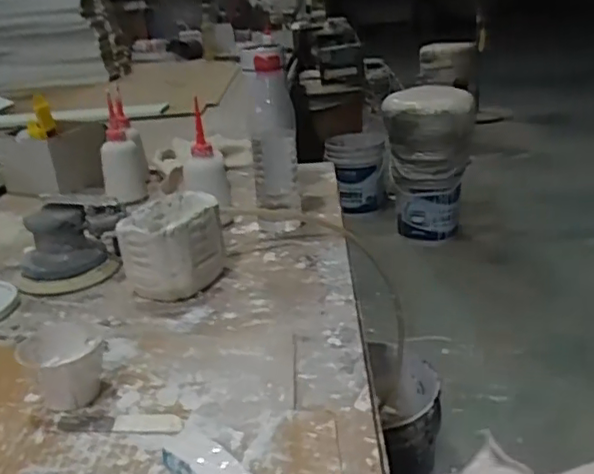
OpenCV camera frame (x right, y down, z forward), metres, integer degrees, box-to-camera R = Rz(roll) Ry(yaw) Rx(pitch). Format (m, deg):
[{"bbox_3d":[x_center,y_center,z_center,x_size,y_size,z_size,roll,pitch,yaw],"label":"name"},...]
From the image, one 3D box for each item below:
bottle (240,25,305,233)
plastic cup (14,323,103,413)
[{"bbox_3d":[-0.029,-0.116,0.775,0.059,0.226,0.049,-6,21,-2],"label":"bottle"},{"bbox_3d":[-0.183,0.102,0.488,0.056,0.050,0.070,-11,22,-15],"label":"plastic cup"}]

